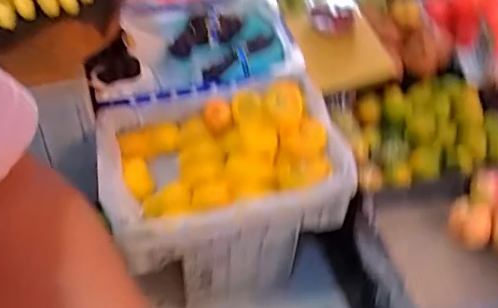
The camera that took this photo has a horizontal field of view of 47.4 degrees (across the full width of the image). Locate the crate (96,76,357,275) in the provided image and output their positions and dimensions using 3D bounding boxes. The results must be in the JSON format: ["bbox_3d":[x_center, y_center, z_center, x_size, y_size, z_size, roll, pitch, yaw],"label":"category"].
[{"bbox_3d":[-0.074,0.024,1.342,0.527,0.207,0.373,-11,53,-12],"label":"crate"}]

